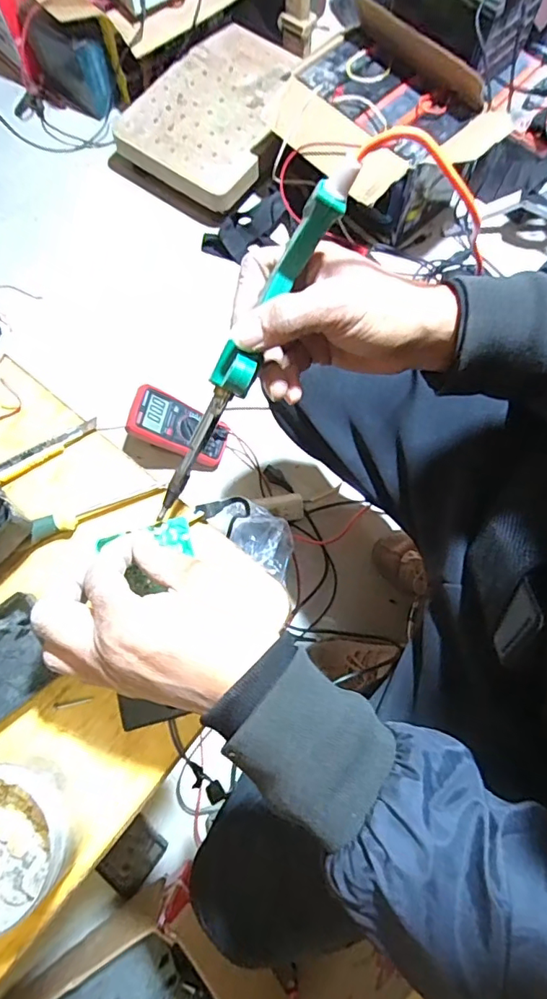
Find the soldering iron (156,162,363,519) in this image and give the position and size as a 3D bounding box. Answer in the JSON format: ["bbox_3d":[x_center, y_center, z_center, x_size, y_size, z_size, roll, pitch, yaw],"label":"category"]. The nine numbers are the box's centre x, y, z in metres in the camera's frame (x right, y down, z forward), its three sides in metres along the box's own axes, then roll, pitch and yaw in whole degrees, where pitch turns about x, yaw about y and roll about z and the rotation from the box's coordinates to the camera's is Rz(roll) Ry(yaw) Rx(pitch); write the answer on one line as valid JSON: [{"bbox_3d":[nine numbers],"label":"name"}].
[{"bbox_3d":[-0.019,-0.088,0.319,0.026,0.028,0.230,34,109,9],"label":"soldering iron"}]

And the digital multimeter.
[{"bbox_3d":[-0.169,-0.128,0.934,0.184,0.033,0.087,26,74,-29],"label":"digital multimeter"}]

